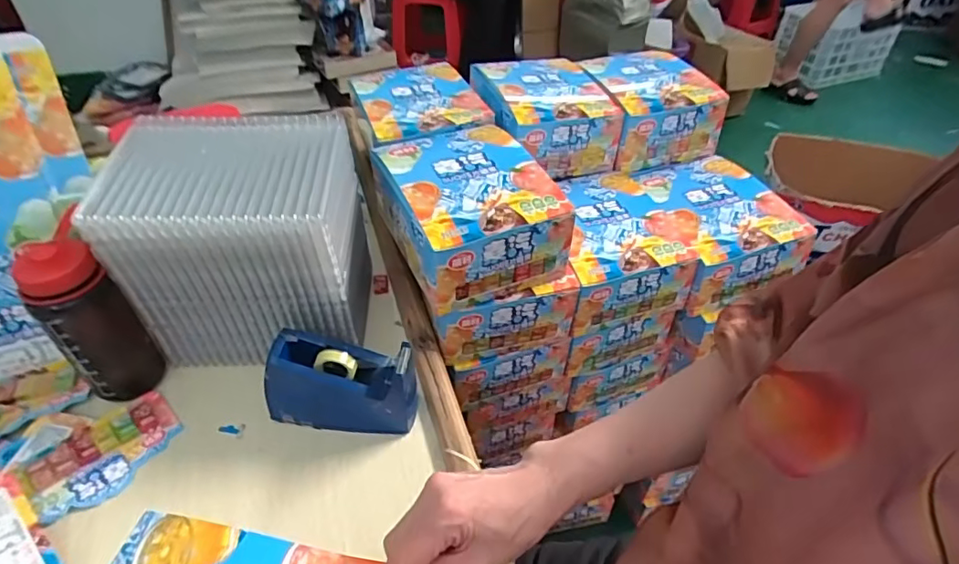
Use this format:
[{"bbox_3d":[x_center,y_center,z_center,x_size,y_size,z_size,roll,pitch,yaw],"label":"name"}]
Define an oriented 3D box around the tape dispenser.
[{"bbox_3d":[-0.129,0.095,0.511,0.133,0.090,0.049,3,43,3],"label":"tape dispenser"}]

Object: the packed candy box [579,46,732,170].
[{"bbox_3d":[0.244,-0.257,0.795,0.153,0.097,0.171,-10,44,-12],"label":"packed candy box"}]

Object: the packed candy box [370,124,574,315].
[{"bbox_3d":[-0.015,-0.083,0.596,0.149,0.095,0.194,-17,46,-19],"label":"packed candy box"}]

